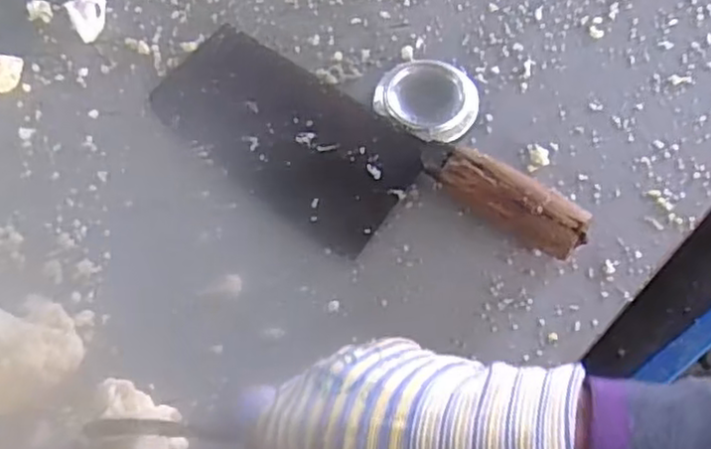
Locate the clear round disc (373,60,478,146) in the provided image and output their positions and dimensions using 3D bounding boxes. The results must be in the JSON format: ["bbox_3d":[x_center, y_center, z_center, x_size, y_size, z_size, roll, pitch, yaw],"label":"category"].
[{"bbox_3d":[0.044,-0.075,0.428,0.060,0.014,0.054,27,67,13],"label":"clear round disc"}]

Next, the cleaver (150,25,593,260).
[{"bbox_3d":[-0.007,-0.037,0.396,0.261,0.033,0.083,33,68,16],"label":"cleaver"}]

